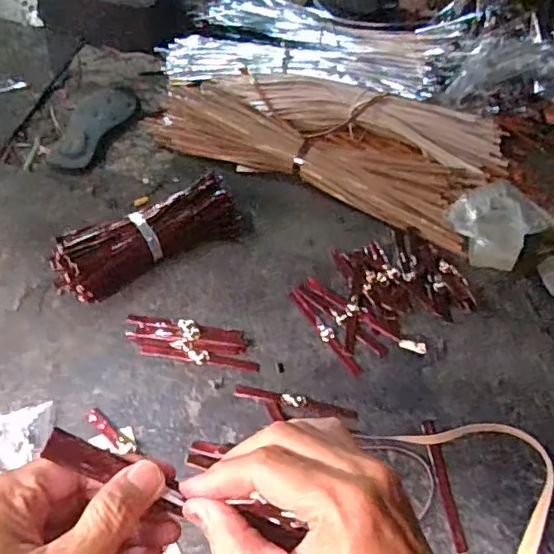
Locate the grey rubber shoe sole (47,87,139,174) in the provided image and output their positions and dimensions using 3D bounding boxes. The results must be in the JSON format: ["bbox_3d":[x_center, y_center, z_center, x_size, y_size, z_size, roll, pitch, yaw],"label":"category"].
[{"bbox_3d":[-0.318,-0.254,0.993,0.102,0.014,0.228,16,55,10],"label":"grey rubber shoe sole"}]

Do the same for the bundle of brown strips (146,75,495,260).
[{"bbox_3d":[0.069,-0.239,0.937,0.560,0.068,0.222,20,56,12],"label":"bundle of brown strips"}]

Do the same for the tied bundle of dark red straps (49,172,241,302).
[{"bbox_3d":[-0.173,-0.051,0.793,0.260,0.057,0.090,-23,58,-15],"label":"tied bundle of dark red straps"}]

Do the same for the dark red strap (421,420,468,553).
[{"bbox_3d":[0.179,0.222,0.632,0.014,0.005,0.139,-4,54,-4],"label":"dark red strap"}]

